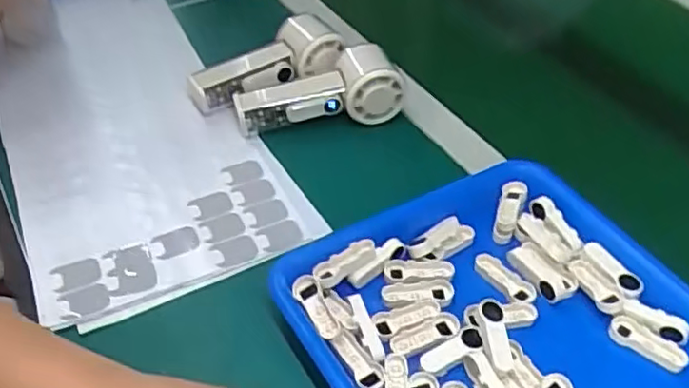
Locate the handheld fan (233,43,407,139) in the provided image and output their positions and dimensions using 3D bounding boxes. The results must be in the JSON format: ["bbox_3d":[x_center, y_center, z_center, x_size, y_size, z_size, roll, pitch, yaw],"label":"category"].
[{"bbox_3d":[-0.025,-0.095,0.614,0.156,0.057,0.069,-12,44,5],"label":"handheld fan"}]

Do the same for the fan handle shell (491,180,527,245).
[{"bbox_3d":[0.131,0.015,0.519,0.018,0.008,0.057,17,62,14],"label":"fan handle shell"}]

